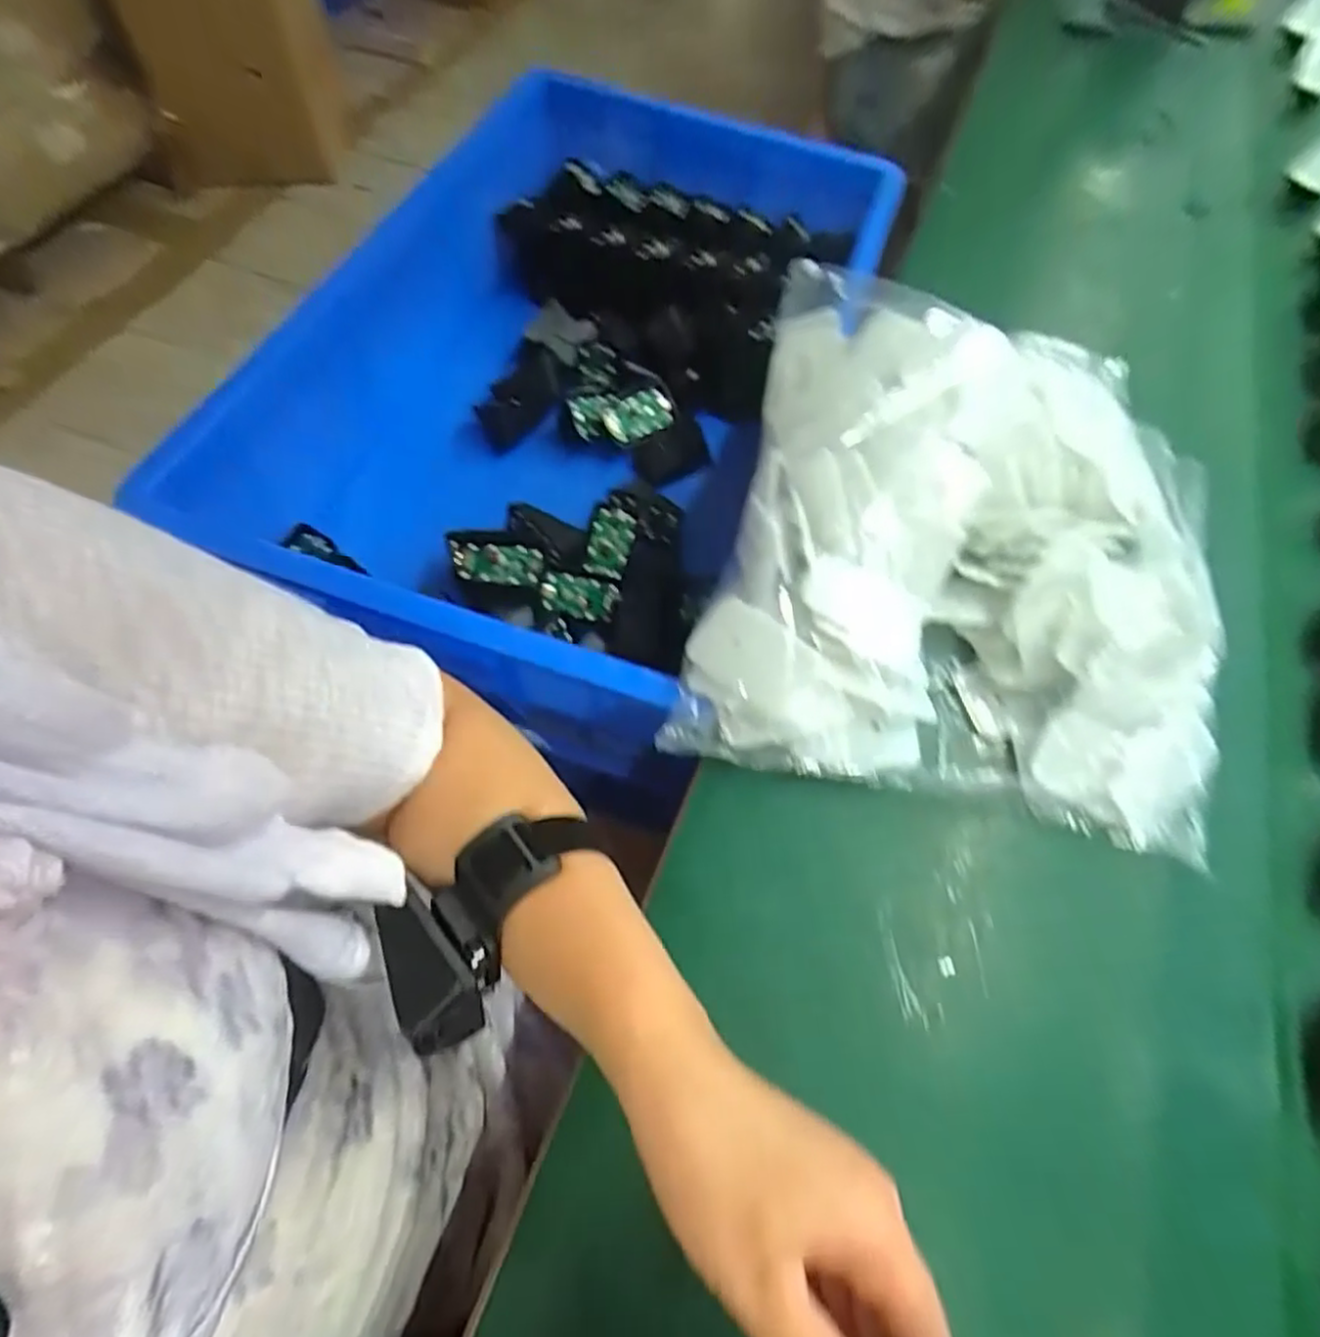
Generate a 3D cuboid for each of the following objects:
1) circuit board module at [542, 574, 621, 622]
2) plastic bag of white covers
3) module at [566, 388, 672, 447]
[{"bbox_3d":[-0.065,-0.058,0.570,0.061,0.005,0.033,14,90,-19],"label":"circuit board module"},{"bbox_3d":[0.184,-0.090,0.424,0.289,0.106,0.344,13,62,4],"label":"plastic bag of white covers"},{"bbox_3d":[-0.036,-0.236,0.668,0.095,0.013,0.044,-8,107,-6],"label":"module"}]

